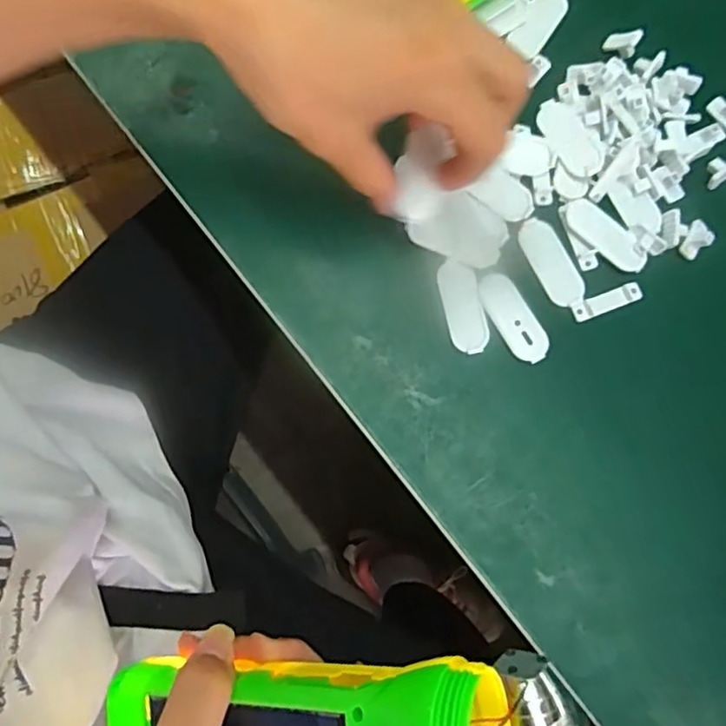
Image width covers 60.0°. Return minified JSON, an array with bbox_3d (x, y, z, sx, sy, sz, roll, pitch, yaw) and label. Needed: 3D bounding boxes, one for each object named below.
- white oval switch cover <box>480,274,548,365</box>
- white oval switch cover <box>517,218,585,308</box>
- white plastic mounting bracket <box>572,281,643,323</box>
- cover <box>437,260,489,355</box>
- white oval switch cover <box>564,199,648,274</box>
[{"bbox_3d":[0.076,-0.023,0.319,0.021,0.004,0.049,-32,82,-6],"label":"white oval switch cover"},{"bbox_3d":[0.098,-0.052,0.326,0.020,0.004,0.049,-29,82,-6],"label":"white oval switch cover"},{"bbox_3d":[0.126,-0.031,0.324,0.037,0.004,0.009,-21,81,-5],"label":"white plastic mounting bracket"},{"bbox_3d":[0.051,-0.029,0.321,0.020,0.004,0.048,-11,80,-3],"label":"cover"},{"bbox_3d":[0.127,-0.066,0.328,0.049,0.004,0.019,42,82,6],"label":"white oval switch cover"}]

